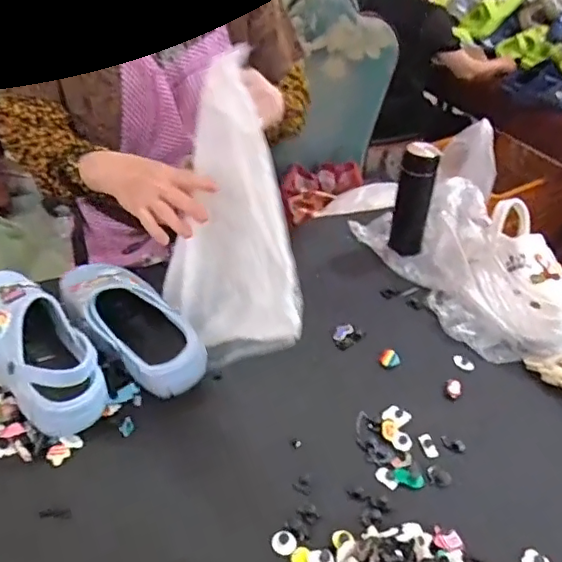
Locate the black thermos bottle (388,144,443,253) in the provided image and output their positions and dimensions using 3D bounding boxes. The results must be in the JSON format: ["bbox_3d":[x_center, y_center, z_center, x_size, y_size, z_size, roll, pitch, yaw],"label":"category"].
[{"bbox_3d":[0.235,-0.138,1.007,0.061,0.204,0.055,9,39,6],"label":"black thermos bottle"}]

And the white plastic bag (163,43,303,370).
[{"bbox_3d":[-0.080,-0.075,0.724,0.030,0.347,0.241,-10,-3,-43],"label":"white plastic bag"}]

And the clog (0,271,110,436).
[{"bbox_3d":[-0.310,0.083,0.701,0.229,0.083,0.095,45,51,13],"label":"clog"}]

